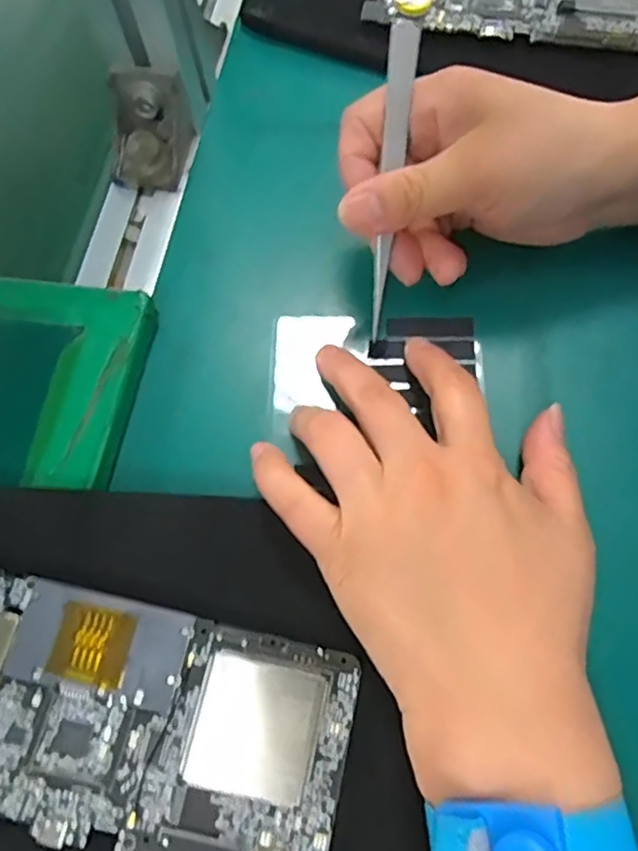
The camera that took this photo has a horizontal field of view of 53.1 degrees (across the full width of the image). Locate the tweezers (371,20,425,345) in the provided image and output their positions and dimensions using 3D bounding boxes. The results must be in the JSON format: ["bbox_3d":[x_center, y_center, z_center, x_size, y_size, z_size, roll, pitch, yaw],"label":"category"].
[{"bbox_3d":[0.029,-0.099,0.266,0.011,0.004,0.121,5,105,0],"label":"tweezers"}]

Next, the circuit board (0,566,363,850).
[{"bbox_3d":[-0.066,0.097,0.213,0.150,0.012,0.074,14,69,3],"label":"circuit board"}]

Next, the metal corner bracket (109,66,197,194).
[{"bbox_3d":[-0.085,-0.147,0.321,0.038,0.039,0.040,4,68,-5],"label":"metal corner bracket"}]

